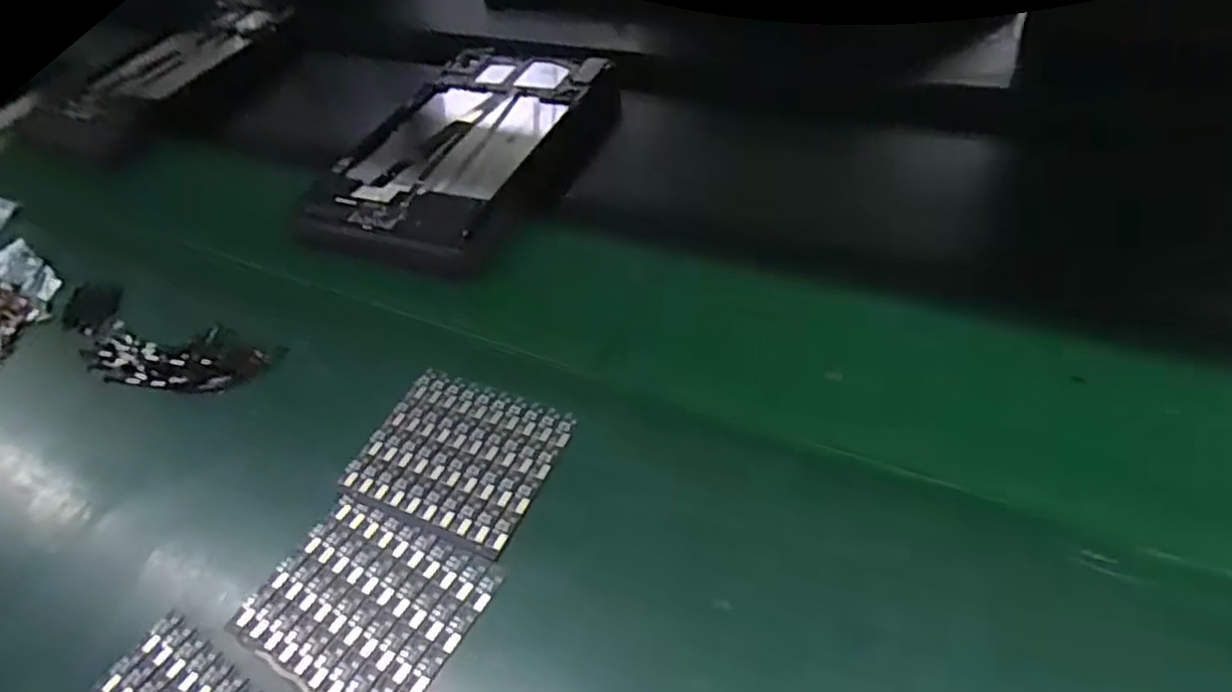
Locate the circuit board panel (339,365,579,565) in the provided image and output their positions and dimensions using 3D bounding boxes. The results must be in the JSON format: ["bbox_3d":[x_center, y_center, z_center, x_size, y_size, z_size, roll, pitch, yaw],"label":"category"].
[{"bbox_3d":[-0.081,0.055,0.371,0.099,0.007,0.084,15,52,24],"label":"circuit board panel"}]

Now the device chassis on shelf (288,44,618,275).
[{"bbox_3d":[-0.115,-0.157,0.567,0.170,0.030,0.282,12,51,22],"label":"device chassis on shelf"}]

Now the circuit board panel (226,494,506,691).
[{"bbox_3d":[-0.113,0.116,0.324,0.100,0.008,0.079,18,53,27],"label":"circuit board panel"}]

